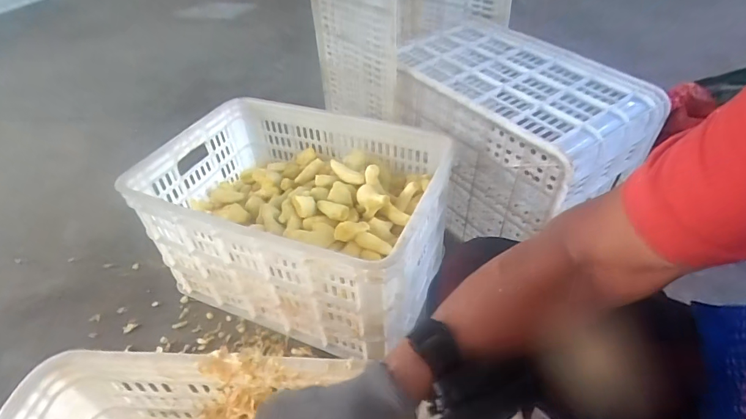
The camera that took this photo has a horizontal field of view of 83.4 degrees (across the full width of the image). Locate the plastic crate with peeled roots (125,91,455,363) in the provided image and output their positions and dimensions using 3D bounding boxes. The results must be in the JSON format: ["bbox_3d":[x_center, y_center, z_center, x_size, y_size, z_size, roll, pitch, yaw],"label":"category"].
[{"bbox_3d":[-0.130,0.014,0.826,0.505,0.283,0.371,15,44,21],"label":"plastic crate with peeled roots"}]

